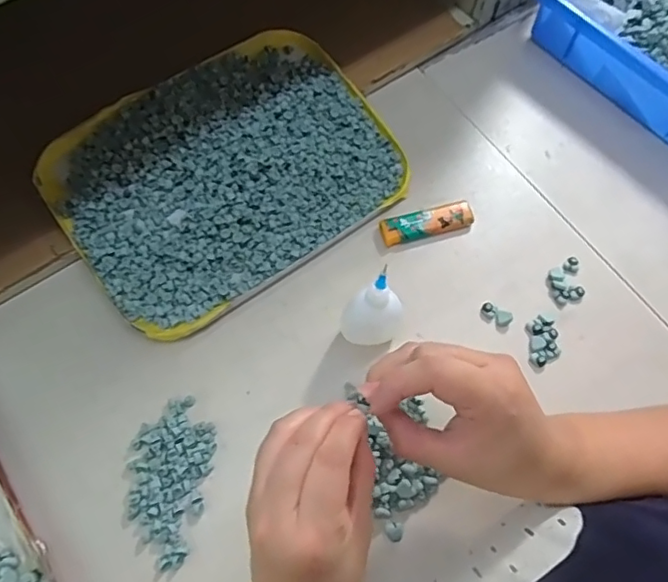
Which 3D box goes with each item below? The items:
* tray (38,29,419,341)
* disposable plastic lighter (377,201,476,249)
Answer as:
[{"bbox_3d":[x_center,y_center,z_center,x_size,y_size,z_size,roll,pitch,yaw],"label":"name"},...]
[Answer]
[{"bbox_3d":[-0.087,-0.103,0.468,0.269,0.034,0.203,-35,73,-15],"label":"tray"},{"bbox_3d":[0.079,-0.058,0.473,0.079,0.008,0.024,-14,68,-8],"label":"disposable plastic lighter"}]

